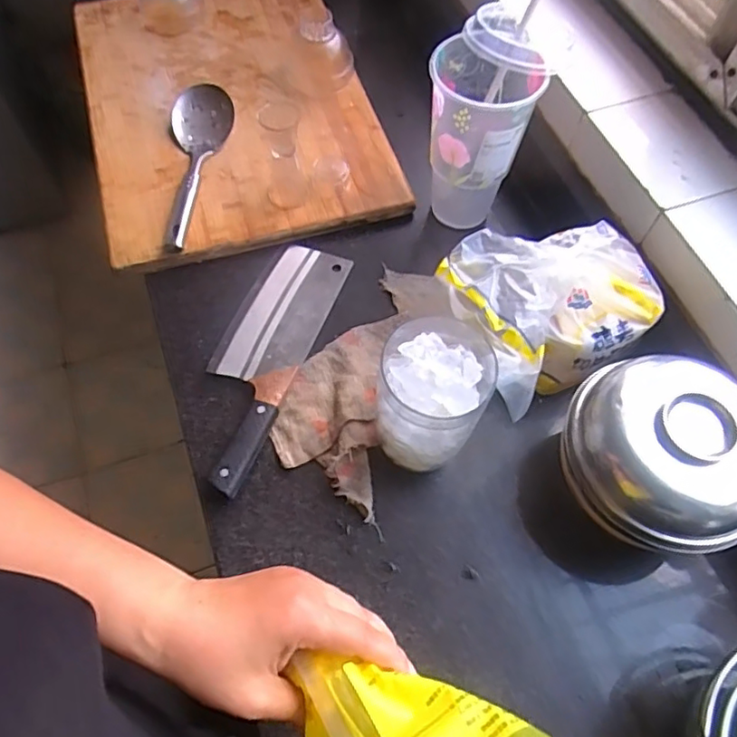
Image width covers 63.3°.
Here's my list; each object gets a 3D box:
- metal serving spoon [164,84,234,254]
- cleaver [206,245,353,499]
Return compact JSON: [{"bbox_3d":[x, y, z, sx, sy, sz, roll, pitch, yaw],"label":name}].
[{"bbox_3d":[-0.196,-0.233,0.685,0.065,0.022,0.247,-2,62,-3],"label":"metal serving spoon"},{"bbox_3d":[-0.107,-0.019,0.588,0.089,0.026,0.280,18,63,8],"label":"cleaver"}]

